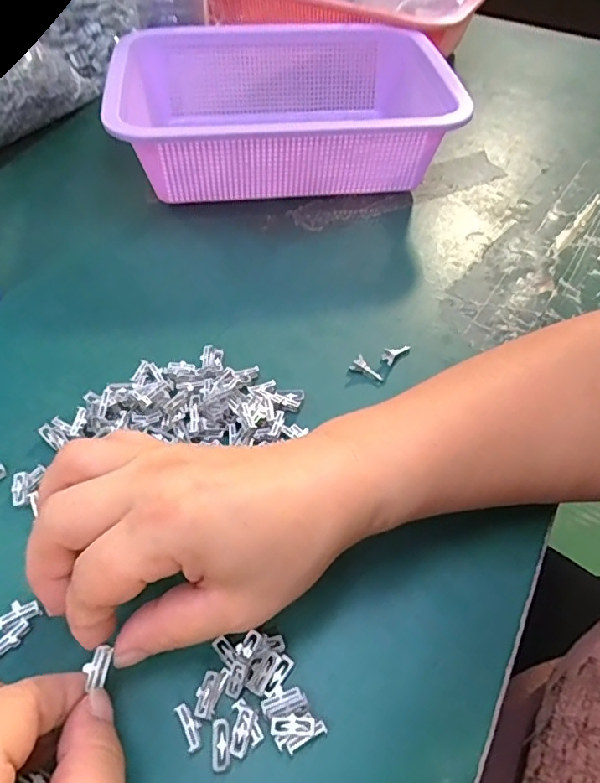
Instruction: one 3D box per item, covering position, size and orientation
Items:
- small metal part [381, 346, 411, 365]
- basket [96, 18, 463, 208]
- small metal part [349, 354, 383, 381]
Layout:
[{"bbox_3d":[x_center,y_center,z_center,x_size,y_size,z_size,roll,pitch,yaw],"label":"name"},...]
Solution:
[{"bbox_3d":[0.059,-0.026,0.338,0.010,0.006,0.021,36,58,23],"label":"small metal part"},{"bbox_3d":[-0.013,-0.228,0.449,0.251,0.082,0.182,0,50,-3],"label":"basket"},{"bbox_3d":[0.041,-0.013,0.326,0.020,0.008,0.007,35,56,5],"label":"small metal part"}]

